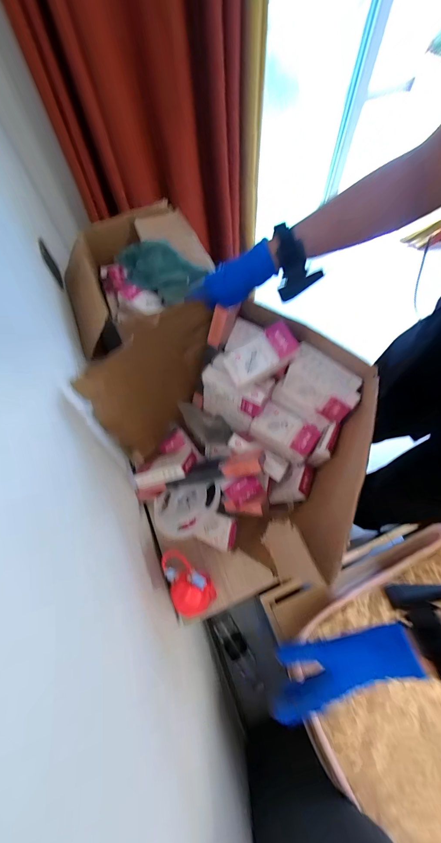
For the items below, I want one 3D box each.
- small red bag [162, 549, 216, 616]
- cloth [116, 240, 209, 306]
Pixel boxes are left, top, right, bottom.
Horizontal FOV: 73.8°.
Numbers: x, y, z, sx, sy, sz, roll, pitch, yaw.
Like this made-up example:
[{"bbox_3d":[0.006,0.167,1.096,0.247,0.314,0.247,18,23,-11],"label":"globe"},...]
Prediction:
[{"bbox_3d":[-0.056,0.262,0.488,0.065,0.049,0.102,-22,60,-19],"label":"small red bag"},{"bbox_3d":[-0.164,-0.380,0.729,0.250,0.087,0.134,37,60,19],"label":"cloth"}]

